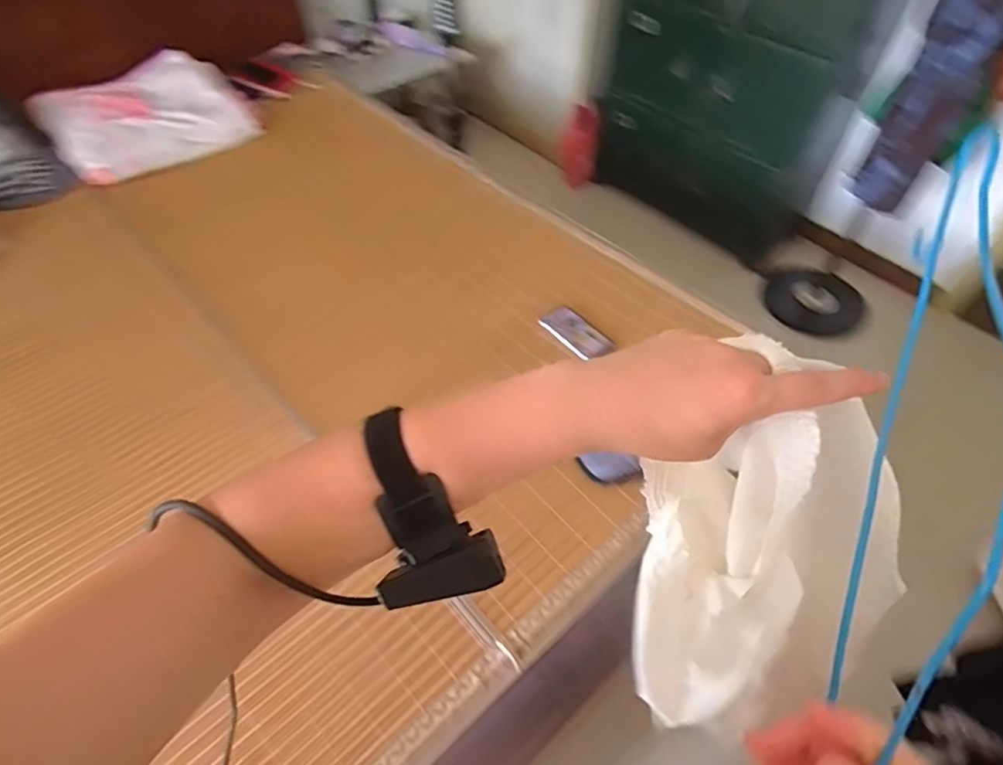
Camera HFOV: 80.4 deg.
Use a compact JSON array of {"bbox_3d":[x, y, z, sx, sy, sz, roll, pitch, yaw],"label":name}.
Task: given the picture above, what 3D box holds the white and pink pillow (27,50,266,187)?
[{"bbox_3d":[-0.921,-0.713,1.582,0.292,0.090,0.484,53,53,-12],"label":"white and pink pillow"}]

